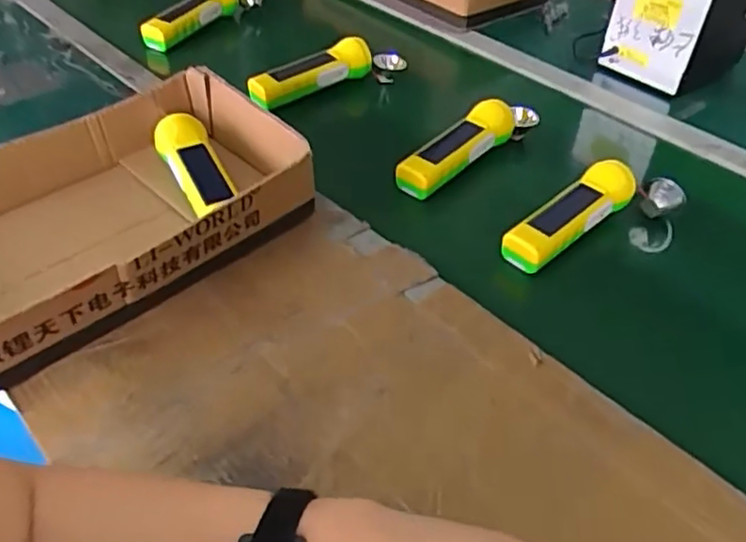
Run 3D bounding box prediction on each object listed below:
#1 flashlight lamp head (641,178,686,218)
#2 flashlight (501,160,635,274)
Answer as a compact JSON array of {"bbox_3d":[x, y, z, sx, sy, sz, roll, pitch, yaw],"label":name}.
[{"bbox_3d":[0.296,-0.077,0.688,0.041,0.037,0.024,-17,17,1],"label":"flashlight lamp head"},{"bbox_3d":[0.196,-0.058,0.654,0.175,0.038,0.046,-30,53,-31],"label":"flashlight"}]

